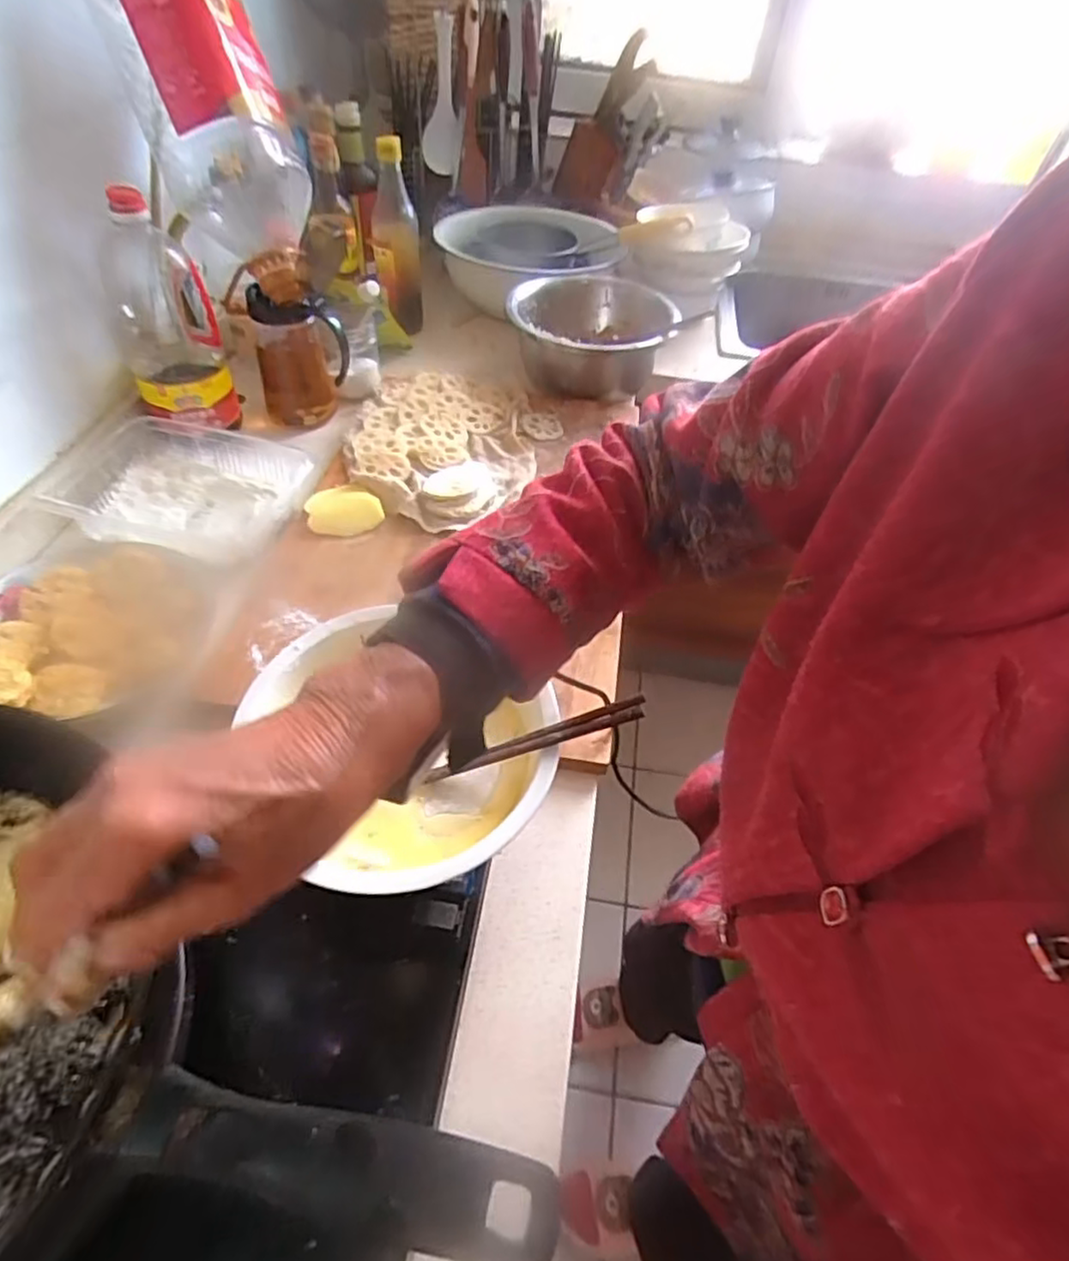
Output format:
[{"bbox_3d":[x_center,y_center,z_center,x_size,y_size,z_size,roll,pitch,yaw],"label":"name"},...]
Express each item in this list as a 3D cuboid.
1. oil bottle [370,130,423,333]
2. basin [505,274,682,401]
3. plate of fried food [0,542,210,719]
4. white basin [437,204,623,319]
[{"bbox_3d":[-0.189,-0.526,0.939,0.059,0.240,0.073,-2,48,-6],"label":"oil bottle"},{"bbox_3d":[0.077,-0.393,0.925,0.213,0.085,0.216,2,47,-2],"label":"basin"},{"bbox_3d":[-0.377,-0.002,0.563,0.181,0.045,0.172,2,47,-2],"label":"plate of fried food"},{"bbox_3d":[-0.011,-0.582,1.061,0.265,0.086,0.253,-3,48,-7],"label":"white basin"}]

